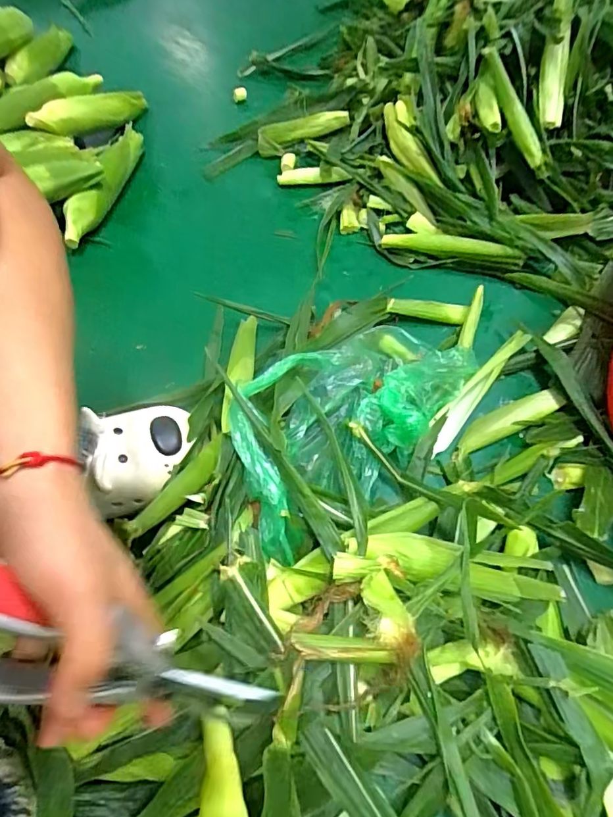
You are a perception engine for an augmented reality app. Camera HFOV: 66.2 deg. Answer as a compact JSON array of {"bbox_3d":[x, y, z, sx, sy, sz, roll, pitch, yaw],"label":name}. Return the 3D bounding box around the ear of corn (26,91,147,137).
[{"bbox_3d":[-0.362,-0.512,0.814,0.049,0.045,0.234,34,51,18],"label":"ear of corn"}]

